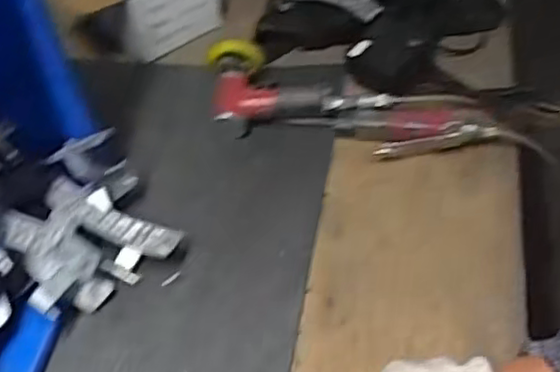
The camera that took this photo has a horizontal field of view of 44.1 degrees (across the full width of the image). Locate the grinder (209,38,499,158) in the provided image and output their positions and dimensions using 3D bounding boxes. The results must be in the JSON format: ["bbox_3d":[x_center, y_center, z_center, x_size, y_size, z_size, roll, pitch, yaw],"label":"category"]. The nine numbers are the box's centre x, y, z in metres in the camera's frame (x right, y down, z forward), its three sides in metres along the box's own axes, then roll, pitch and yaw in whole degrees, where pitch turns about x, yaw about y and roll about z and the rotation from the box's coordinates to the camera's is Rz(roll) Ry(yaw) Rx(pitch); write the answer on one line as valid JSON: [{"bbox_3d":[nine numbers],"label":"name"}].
[{"bbox_3d":[0.065,-0.095,0.786,0.340,0.047,0.110,13,48,17],"label":"grinder"}]

